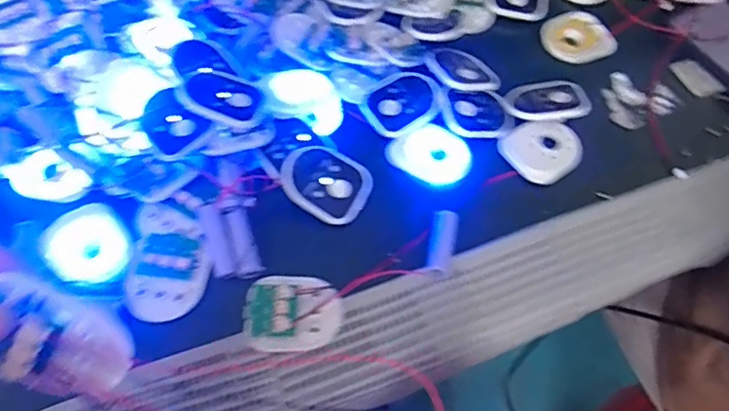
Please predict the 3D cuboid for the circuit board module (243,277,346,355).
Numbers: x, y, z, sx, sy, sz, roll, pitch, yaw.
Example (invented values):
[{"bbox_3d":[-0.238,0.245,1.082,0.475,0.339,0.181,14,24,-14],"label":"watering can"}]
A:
[{"bbox_3d":[-0.044,0.066,0.354,0.060,0.014,0.047,-3,59,-3],"label":"circuit board module"}]

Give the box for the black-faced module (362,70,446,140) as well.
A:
[{"bbox_3d":[0.030,-0.081,0.440,0.060,0.011,0.051,-28,64,-17],"label":"black-faced module"}]

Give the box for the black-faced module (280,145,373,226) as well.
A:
[{"bbox_3d":[-0.027,-0.016,0.403,0.063,0.009,0.051,29,65,-5],"label":"black-faced module"}]

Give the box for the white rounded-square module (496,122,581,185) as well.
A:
[{"bbox_3d":[0.136,-0.043,0.433,0.057,0.008,0.050,-29,64,-18],"label":"white rounded-square module"}]

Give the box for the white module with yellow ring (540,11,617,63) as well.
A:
[{"bbox_3d":[0.188,-0.149,0.499,0.062,0.010,0.050,-13,60,-9],"label":"white module with yellow ring"}]

